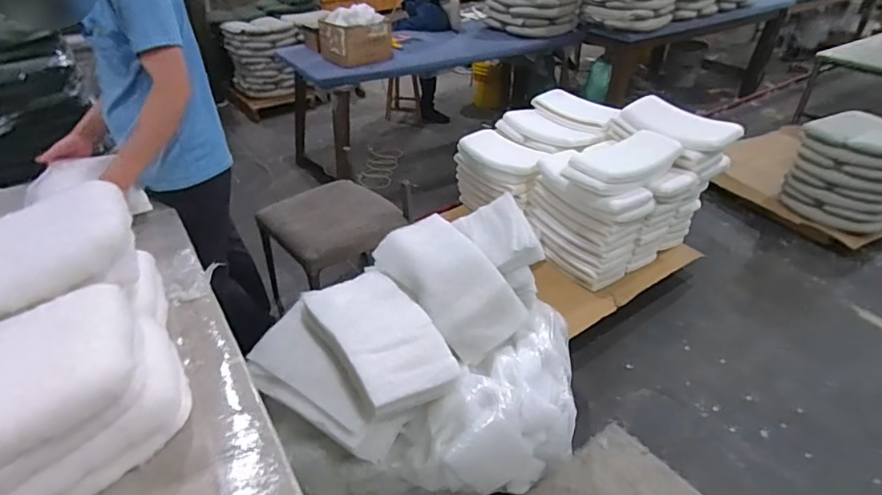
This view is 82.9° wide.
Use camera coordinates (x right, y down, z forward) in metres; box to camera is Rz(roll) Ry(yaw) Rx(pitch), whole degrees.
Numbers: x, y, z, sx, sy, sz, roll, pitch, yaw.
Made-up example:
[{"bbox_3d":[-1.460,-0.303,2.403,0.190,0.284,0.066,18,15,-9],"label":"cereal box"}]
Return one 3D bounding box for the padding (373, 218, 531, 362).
[{"bbox_3d":[0.011,0.104,1.536,0.244,0.223,0.467,-26,42,-31],"label":"padding"}]

